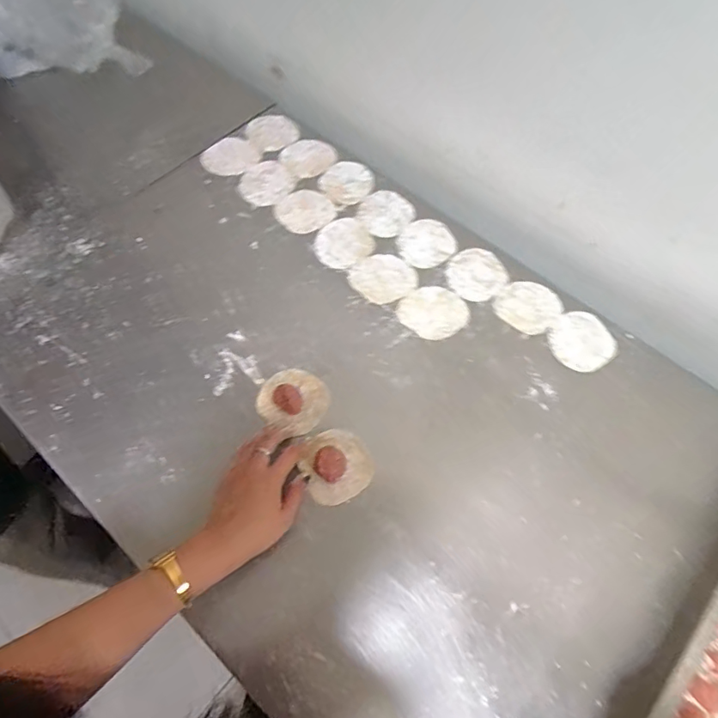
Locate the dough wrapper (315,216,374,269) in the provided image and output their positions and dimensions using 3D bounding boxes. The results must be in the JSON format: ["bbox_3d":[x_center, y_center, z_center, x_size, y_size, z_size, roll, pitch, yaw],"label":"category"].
[{"bbox_3d":[-0.024,-0.168,0.706,0.085,0.004,0.083,0,64,-1],"label":"dough wrapper"}]

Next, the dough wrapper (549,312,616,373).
[{"bbox_3d":[0.291,-0.024,0.636,0.084,0.004,0.079,0,64,-1],"label":"dough wrapper"}]

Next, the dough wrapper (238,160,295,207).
[{"bbox_3d":[-0.145,-0.272,0.753,0.083,0.007,0.078,1,68,-2],"label":"dough wrapper"}]

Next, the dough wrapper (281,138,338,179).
[{"bbox_3d":[-0.082,-0.322,0.776,0.082,0.008,0.077,-31,69,-15],"label":"dough wrapper"}]

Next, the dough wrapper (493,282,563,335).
[{"bbox_3d":[0.231,-0.073,0.662,0.079,0.004,0.081,0,64,-1],"label":"dough wrapper"}]

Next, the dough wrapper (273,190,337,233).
[{"bbox_3d":[-0.082,-0.223,0.731,0.082,0.005,0.081,0,64,-1],"label":"dough wrapper"}]

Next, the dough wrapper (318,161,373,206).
[{"bbox_3d":[-0.018,-0.277,0.761,0.081,0.008,0.079,0,64,-1],"label":"dough wrapper"}]

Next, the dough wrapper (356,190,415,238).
[{"bbox_3d":[0.044,-0.220,0.731,0.085,0.005,0.083,0,64,-1],"label":"dough wrapper"}]

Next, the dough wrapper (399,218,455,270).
[{"bbox_3d":[0.098,-0.168,0.703,0.084,0.006,0.075,-39,71,-17],"label":"dough wrapper"}]

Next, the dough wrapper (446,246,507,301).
[{"bbox_3d":[0.165,-0.119,0.682,0.084,0.004,0.078,1,70,-2],"label":"dough wrapper"}]

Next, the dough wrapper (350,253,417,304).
[{"bbox_3d":[0.034,-0.113,0.680,0.090,0.006,0.077,-24,67,-12],"label":"dough wrapper"}]

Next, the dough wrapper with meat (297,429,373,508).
[{"bbox_3d":[-0.025,0.118,0.549,0.076,0.021,0.079,-23,67,-12],"label":"dough wrapper with meat"}]

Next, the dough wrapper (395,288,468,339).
[{"bbox_3d":[0.100,-0.064,0.652,0.092,0.004,0.077,3,64,0],"label":"dough wrapper"}]

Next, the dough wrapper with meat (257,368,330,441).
[{"bbox_3d":[-0.078,0.049,0.589,0.080,0.008,0.078,0,64,-1],"label":"dough wrapper with meat"}]

